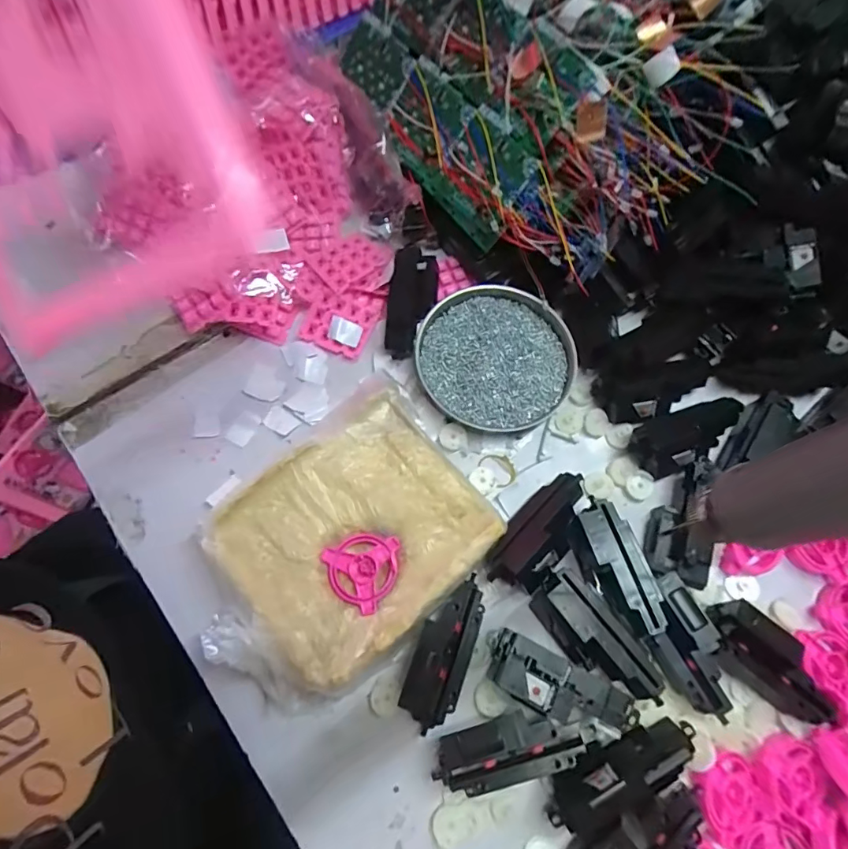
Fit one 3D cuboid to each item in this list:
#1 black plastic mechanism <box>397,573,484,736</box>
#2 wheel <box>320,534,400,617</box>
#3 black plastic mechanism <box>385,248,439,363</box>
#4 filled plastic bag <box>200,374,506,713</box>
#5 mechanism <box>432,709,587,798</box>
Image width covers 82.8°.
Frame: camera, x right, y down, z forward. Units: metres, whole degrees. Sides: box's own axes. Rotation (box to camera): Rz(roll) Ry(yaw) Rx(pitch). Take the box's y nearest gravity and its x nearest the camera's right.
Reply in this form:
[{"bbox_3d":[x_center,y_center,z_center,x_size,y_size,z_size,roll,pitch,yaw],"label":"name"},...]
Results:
[{"bbox_3d":[0.013,0.158,0.338,0.038,0.034,0.098,19,73,8],"label":"black plastic mechanism"},{"bbox_3d":[-0.041,0.108,0.354,0.055,0.005,0.054,-24,73,-7],"label":"wheel"},{"bbox_3d":[-0.012,-0.108,0.429,0.042,0.015,0.098,10,86,5],"label":"black plastic mechanism"},{"bbox_3d":[-0.058,0.088,0.359,0.208,0.039,0.152,-42,75,-12],"label":"filled plastic bag"},{"bbox_3d":[0.055,0.212,0.321,0.100,0.036,0.040,-17,73,-5],"label":"mechanism"}]

